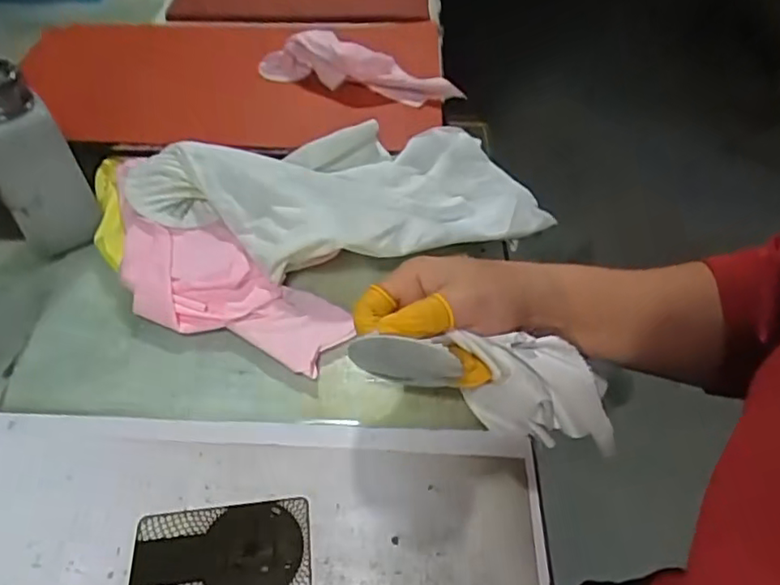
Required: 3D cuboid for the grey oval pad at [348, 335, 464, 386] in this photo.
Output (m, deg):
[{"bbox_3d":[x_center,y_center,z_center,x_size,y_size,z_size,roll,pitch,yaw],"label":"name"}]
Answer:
[{"bbox_3d":[0.005,0.036,0.329,0.059,0.055,0.007,-19,45,45],"label":"grey oval pad"}]

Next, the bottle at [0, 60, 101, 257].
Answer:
[{"bbox_3d":[-0.238,-0.083,0.409,0.050,0.129,0.046,-18,50,-16],"label":"bottle"}]

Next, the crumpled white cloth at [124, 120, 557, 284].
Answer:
[{"bbox_3d":[-0.030,-0.066,0.442,0.304,0.052,0.124,-7,48,-6],"label":"crumpled white cloth"}]

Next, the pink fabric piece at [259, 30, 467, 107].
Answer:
[{"bbox_3d":[-0.030,-0.193,0.520,0.178,0.046,0.034,13,49,12],"label":"pink fabric piece"}]

